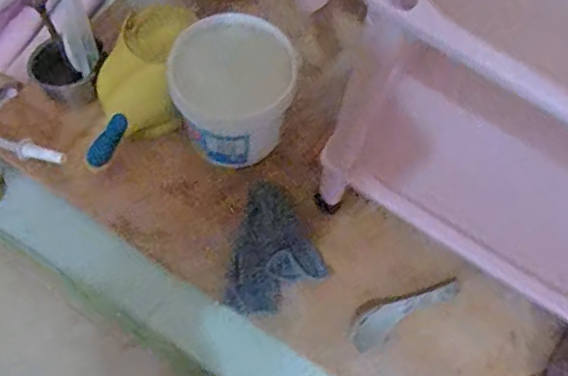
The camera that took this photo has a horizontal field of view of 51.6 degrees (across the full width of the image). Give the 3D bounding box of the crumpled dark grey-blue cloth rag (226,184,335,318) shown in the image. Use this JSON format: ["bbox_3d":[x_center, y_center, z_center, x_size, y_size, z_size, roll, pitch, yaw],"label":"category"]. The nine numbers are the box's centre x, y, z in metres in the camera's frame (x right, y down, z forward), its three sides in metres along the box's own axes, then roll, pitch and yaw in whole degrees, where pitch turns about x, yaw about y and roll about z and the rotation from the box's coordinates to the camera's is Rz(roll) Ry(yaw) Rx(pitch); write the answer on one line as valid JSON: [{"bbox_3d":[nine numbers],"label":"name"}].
[{"bbox_3d":[-0.024,0.060,0.598,0.100,0.014,0.120,-25,68,-14],"label":"crumpled dark grey-blue cloth rag"}]

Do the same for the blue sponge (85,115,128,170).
[{"bbox_3d":[-0.187,-0.050,0.627,0.022,0.010,0.062,30,83,11],"label":"blue sponge"}]

